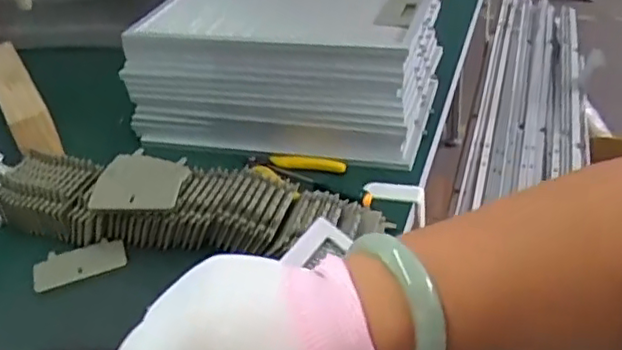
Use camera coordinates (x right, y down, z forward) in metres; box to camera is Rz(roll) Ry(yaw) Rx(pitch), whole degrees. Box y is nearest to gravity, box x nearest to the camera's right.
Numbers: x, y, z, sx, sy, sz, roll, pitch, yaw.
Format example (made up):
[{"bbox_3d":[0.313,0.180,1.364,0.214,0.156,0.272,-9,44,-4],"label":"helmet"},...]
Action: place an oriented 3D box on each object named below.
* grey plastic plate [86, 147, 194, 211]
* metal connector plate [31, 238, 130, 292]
[{"bbox_3d":[-0.167,0.004,0.634,0.087,0.010,0.080,1,39,6],"label":"grey plastic plate"},{"bbox_3d":[-0.223,0.083,0.624,0.085,0.004,0.053,-17,36,-16],"label":"metal connector plate"}]

